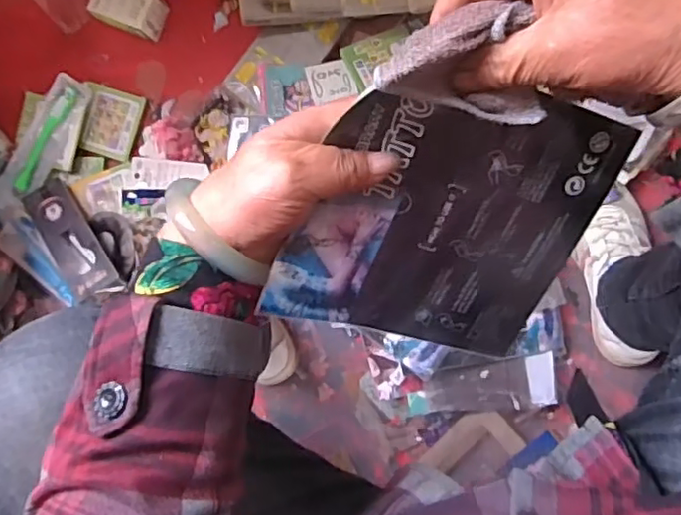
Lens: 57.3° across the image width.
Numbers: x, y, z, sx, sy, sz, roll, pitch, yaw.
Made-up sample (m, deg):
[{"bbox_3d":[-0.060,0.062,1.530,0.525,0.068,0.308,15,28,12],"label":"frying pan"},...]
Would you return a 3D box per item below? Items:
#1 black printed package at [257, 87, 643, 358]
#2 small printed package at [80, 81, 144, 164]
[{"bbox_3d":[0.061,-0.018,0.342,0.162,0.016,0.156,16,116,-17],"label":"black printed package"},{"bbox_3d":[-0.312,-0.184,0.853,0.074,0.023,0.093,16,92,8],"label":"small printed package"}]

